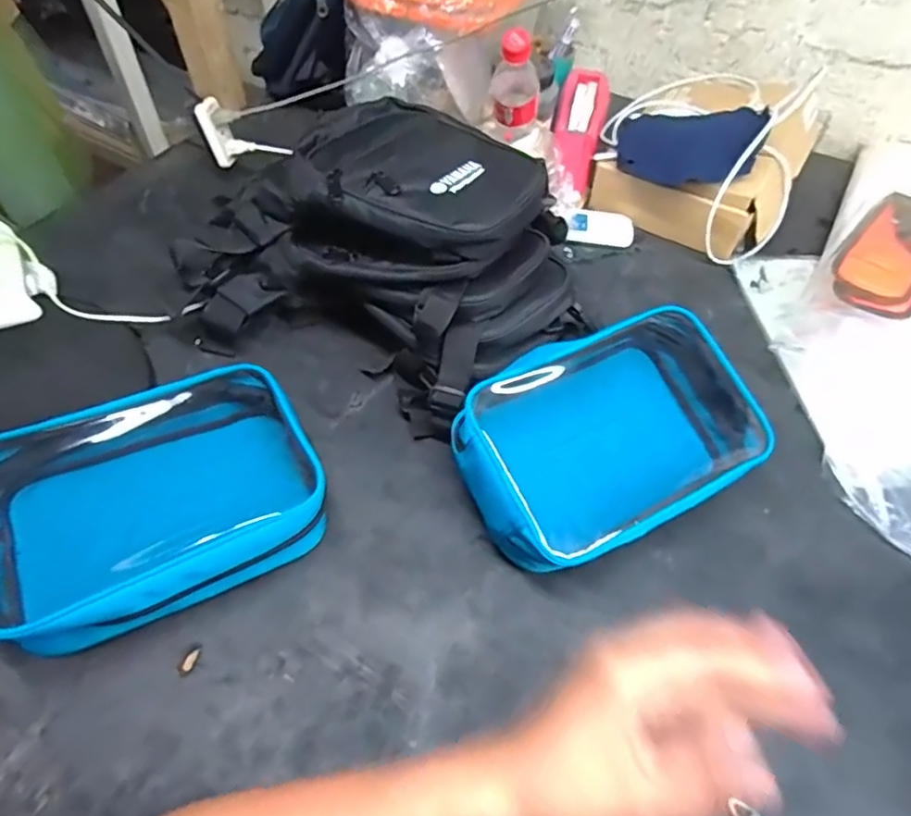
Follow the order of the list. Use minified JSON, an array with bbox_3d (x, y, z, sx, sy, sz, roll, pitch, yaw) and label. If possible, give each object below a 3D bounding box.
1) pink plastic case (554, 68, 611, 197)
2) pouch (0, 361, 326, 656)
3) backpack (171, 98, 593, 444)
[{"bbox_3d":[0.177,-0.400,0.811,0.069,0.056,0.203,10,68,6],"label":"pink plastic case"},{"bbox_3d":[-0.242,0.078,0.473,0.251,0.096,0.168,-25,58,-18],"label":"pouch"},{"bbox_3d":[-0.055,-0.152,0.600,0.388,0.180,0.261,23,56,15],"label":"backpack"}]

